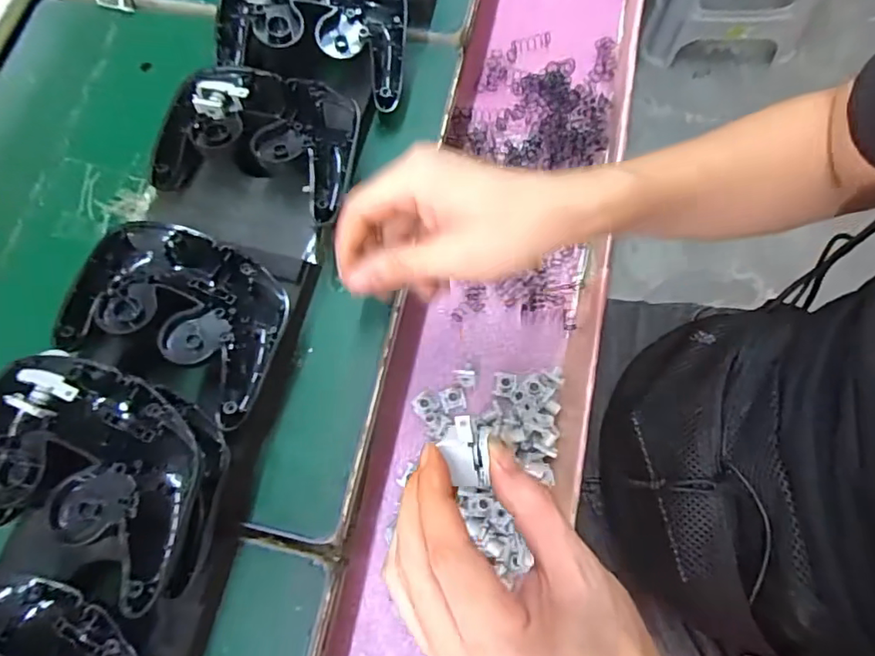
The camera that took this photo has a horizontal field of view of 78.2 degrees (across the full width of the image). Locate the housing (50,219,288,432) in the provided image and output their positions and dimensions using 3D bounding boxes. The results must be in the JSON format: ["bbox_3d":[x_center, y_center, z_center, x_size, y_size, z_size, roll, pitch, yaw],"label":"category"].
[{"bbox_3d":[-0.163,-0.004,0.354,0.133,0.061,0.102,25,66,8],"label":"housing"}]

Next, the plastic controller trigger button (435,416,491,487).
[{"bbox_3d":[0.013,0.057,0.246,0.021,0.019,0.027,2,64,-2],"label":"plastic controller trigger button"}]

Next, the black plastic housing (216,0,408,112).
[{"bbox_3d":[-0.092,-0.228,0.411,0.140,0.056,0.104,6,97,-12],"label":"black plastic housing"}]

